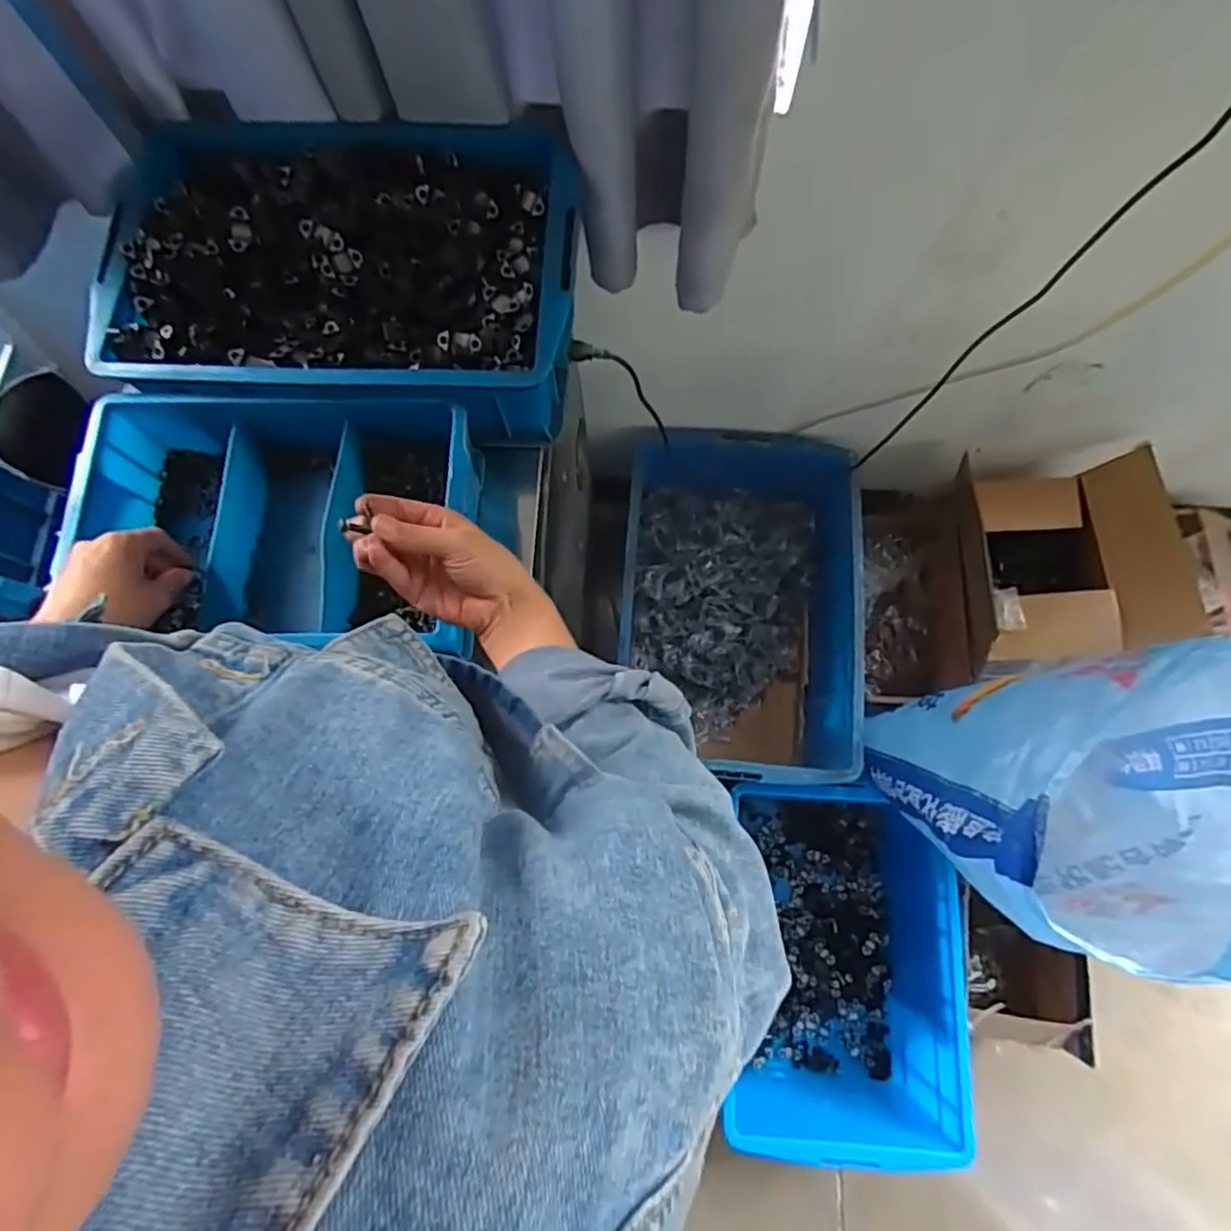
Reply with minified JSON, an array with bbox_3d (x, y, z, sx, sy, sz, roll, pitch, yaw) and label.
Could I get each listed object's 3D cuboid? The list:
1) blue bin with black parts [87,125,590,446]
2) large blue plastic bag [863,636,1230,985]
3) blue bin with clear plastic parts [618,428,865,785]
[{"bbox_3d":[-0.248,-0.313,0.639,0.404,0.114,0.269,0,75,1],"label":"blue bin with black parts"},{"bbox_3d":[0.660,0.219,0.904,0.476,0.522,0.331,-18,75,-4],"label":"large blue plastic bag"},{"bbox_3d":[0.249,0.010,1.352,0.446,0.368,0.636,2,75,1],"label":"blue bin with clear plastic parts"}]

